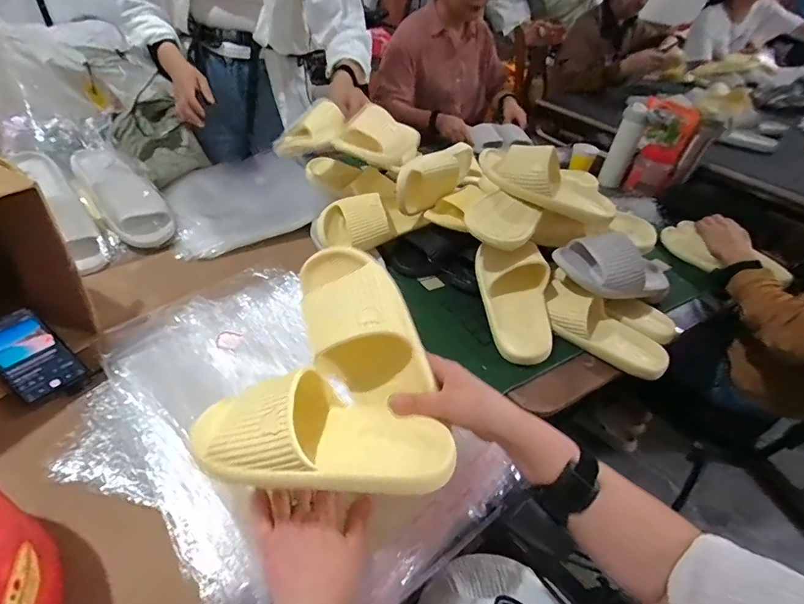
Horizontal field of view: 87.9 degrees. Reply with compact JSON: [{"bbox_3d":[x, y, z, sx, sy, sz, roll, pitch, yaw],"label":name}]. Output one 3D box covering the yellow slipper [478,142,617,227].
[{"bbox_3d":[0.260,-0.217,0.730,0.247,0.078,0.096,27,42,0],"label":"yellow slipper"}]

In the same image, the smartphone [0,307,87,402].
[{"bbox_3d":[-0.512,0.066,0.569,0.156,0.015,0.073,37,44,14],"label":"smartphone"}]

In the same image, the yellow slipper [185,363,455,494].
[{"bbox_3d":[-0.080,0.127,0.412,0.256,0.085,0.116,7,40,6],"label":"yellow slipper"}]

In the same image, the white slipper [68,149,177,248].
[{"bbox_3d":[-0.554,-0.216,0.832,0.116,0.069,0.266,-32,72,-36],"label":"white slipper"}]

